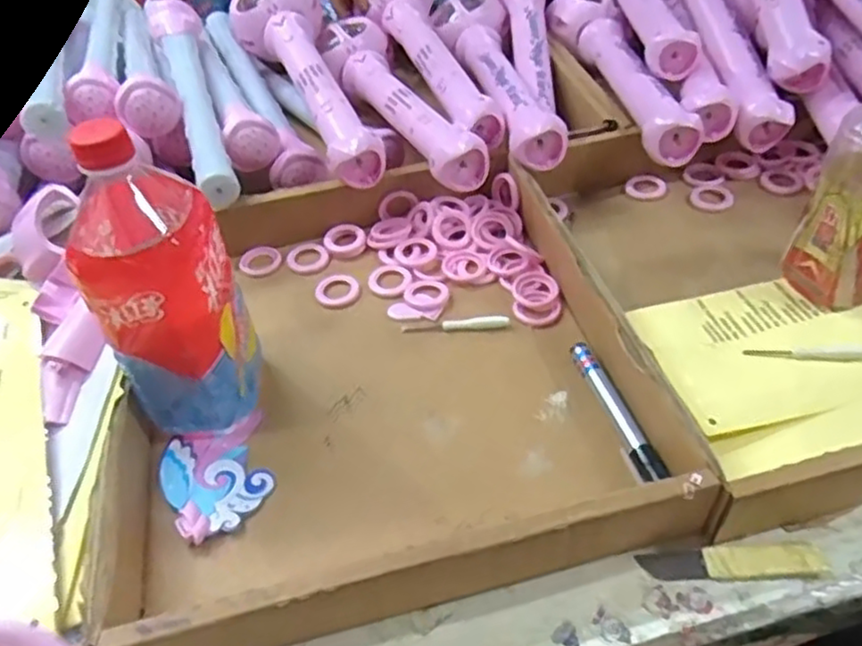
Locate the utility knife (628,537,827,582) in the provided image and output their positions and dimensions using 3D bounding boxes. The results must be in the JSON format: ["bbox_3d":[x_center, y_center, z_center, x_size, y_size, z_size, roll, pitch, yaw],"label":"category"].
[{"bbox_3d":[0.179,0.140,0.421,0.103,0.007,0.024,-2,47,4],"label":"utility knife"}]

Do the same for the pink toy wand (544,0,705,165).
[{"bbox_3d":[0.182,-0.260,0.709,0.064,0.040,0.323,-7,44,-2],"label":"pink toy wand"}]

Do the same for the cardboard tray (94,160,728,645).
[{"bbox_3d":[-0.044,0.022,0.520,0.341,0.057,0.369,-12,45,-7],"label":"cardboard tray"}]

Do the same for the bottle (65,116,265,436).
[{"bbox_3d":[-0.164,-0.022,0.454,0.070,0.214,0.088,-2,47,4],"label":"bottle"}]

